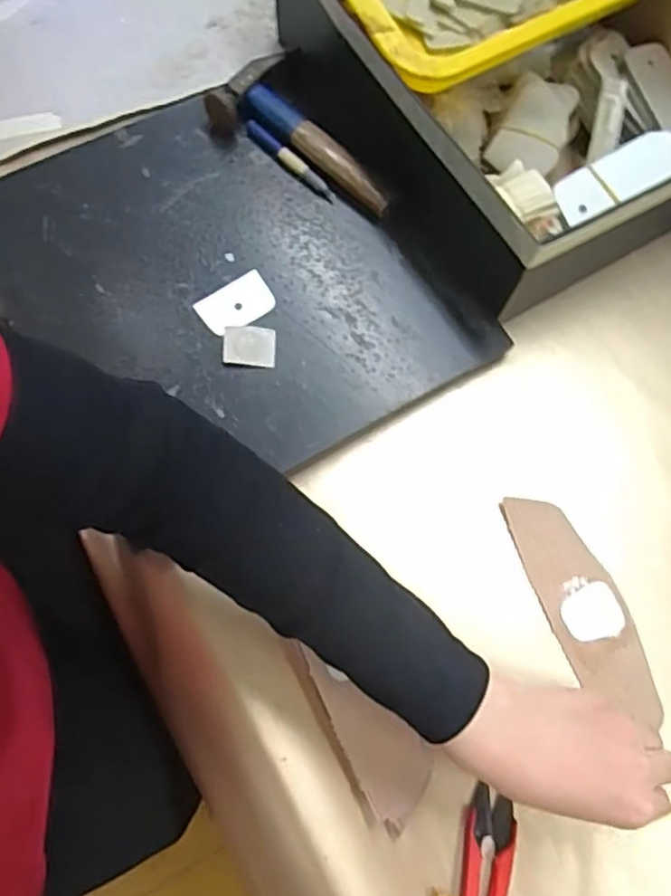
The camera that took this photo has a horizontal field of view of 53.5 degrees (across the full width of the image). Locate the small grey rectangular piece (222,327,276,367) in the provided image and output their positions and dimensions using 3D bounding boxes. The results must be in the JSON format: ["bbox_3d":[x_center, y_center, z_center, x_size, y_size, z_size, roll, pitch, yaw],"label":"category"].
[{"bbox_3d":[-0.060,-0.071,0.464,0.036,0.005,0.028,2,75,0],"label":"small grey rectangular piece"}]

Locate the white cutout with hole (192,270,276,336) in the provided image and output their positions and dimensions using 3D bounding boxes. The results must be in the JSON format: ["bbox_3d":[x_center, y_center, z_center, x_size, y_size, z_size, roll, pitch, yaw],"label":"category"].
[{"bbox_3d":[-0.071,-0.102,0.476,0.052,0.004,0.035,-32,78,-9],"label":"white cutout with hole"}]

